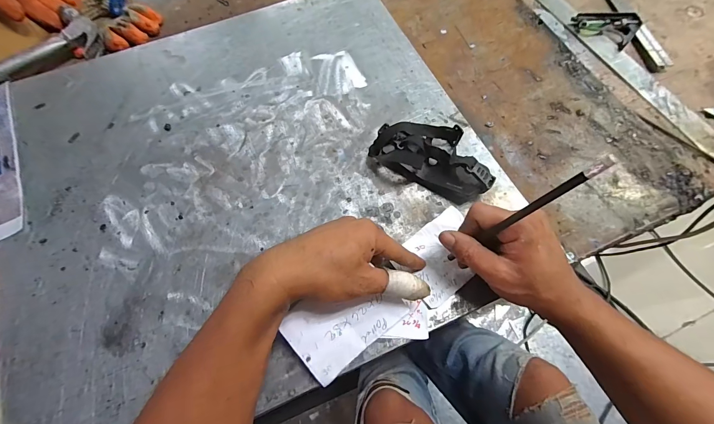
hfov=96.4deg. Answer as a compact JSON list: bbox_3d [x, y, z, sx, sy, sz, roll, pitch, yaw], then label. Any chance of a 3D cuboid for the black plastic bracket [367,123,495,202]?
[{"bbox_3d":[0.095,-0.071,0.384,0.142,0.035,0.080,26,67,14],"label":"black plastic bracket"}]

